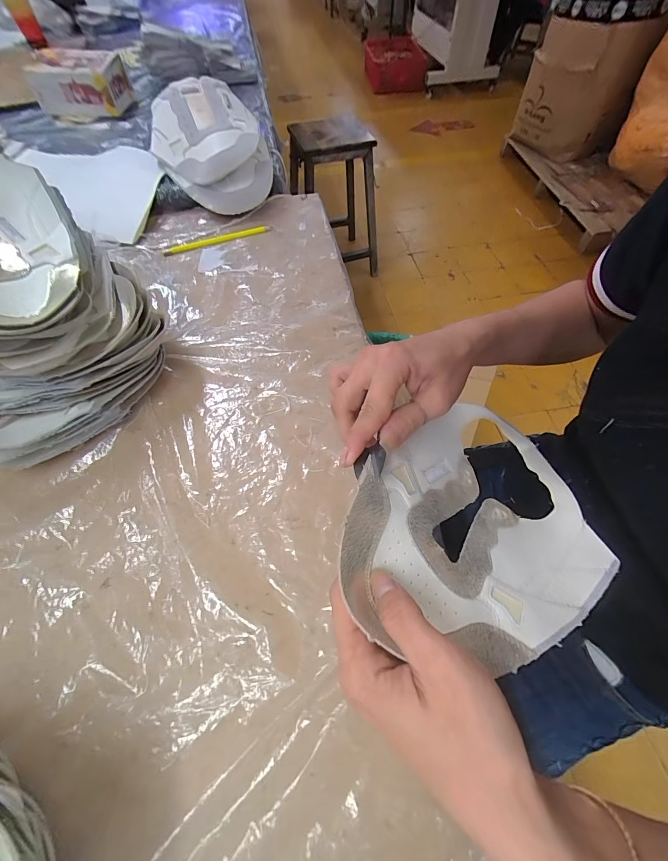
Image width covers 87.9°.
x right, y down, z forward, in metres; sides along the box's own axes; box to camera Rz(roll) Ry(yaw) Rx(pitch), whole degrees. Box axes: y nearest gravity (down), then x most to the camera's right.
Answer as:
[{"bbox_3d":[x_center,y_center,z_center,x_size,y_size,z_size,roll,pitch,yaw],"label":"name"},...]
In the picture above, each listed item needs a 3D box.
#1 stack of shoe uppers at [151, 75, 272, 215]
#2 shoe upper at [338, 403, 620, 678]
[{"bbox_3d":[-0.203,-0.469,0.578,0.183,0.113,0.220,-16,61,-9],"label":"stack of shoe uppers"},{"bbox_3d":[0.100,0.068,0.237,0.213,0.028,0.153,-30,73,-38],"label":"shoe upper"}]

